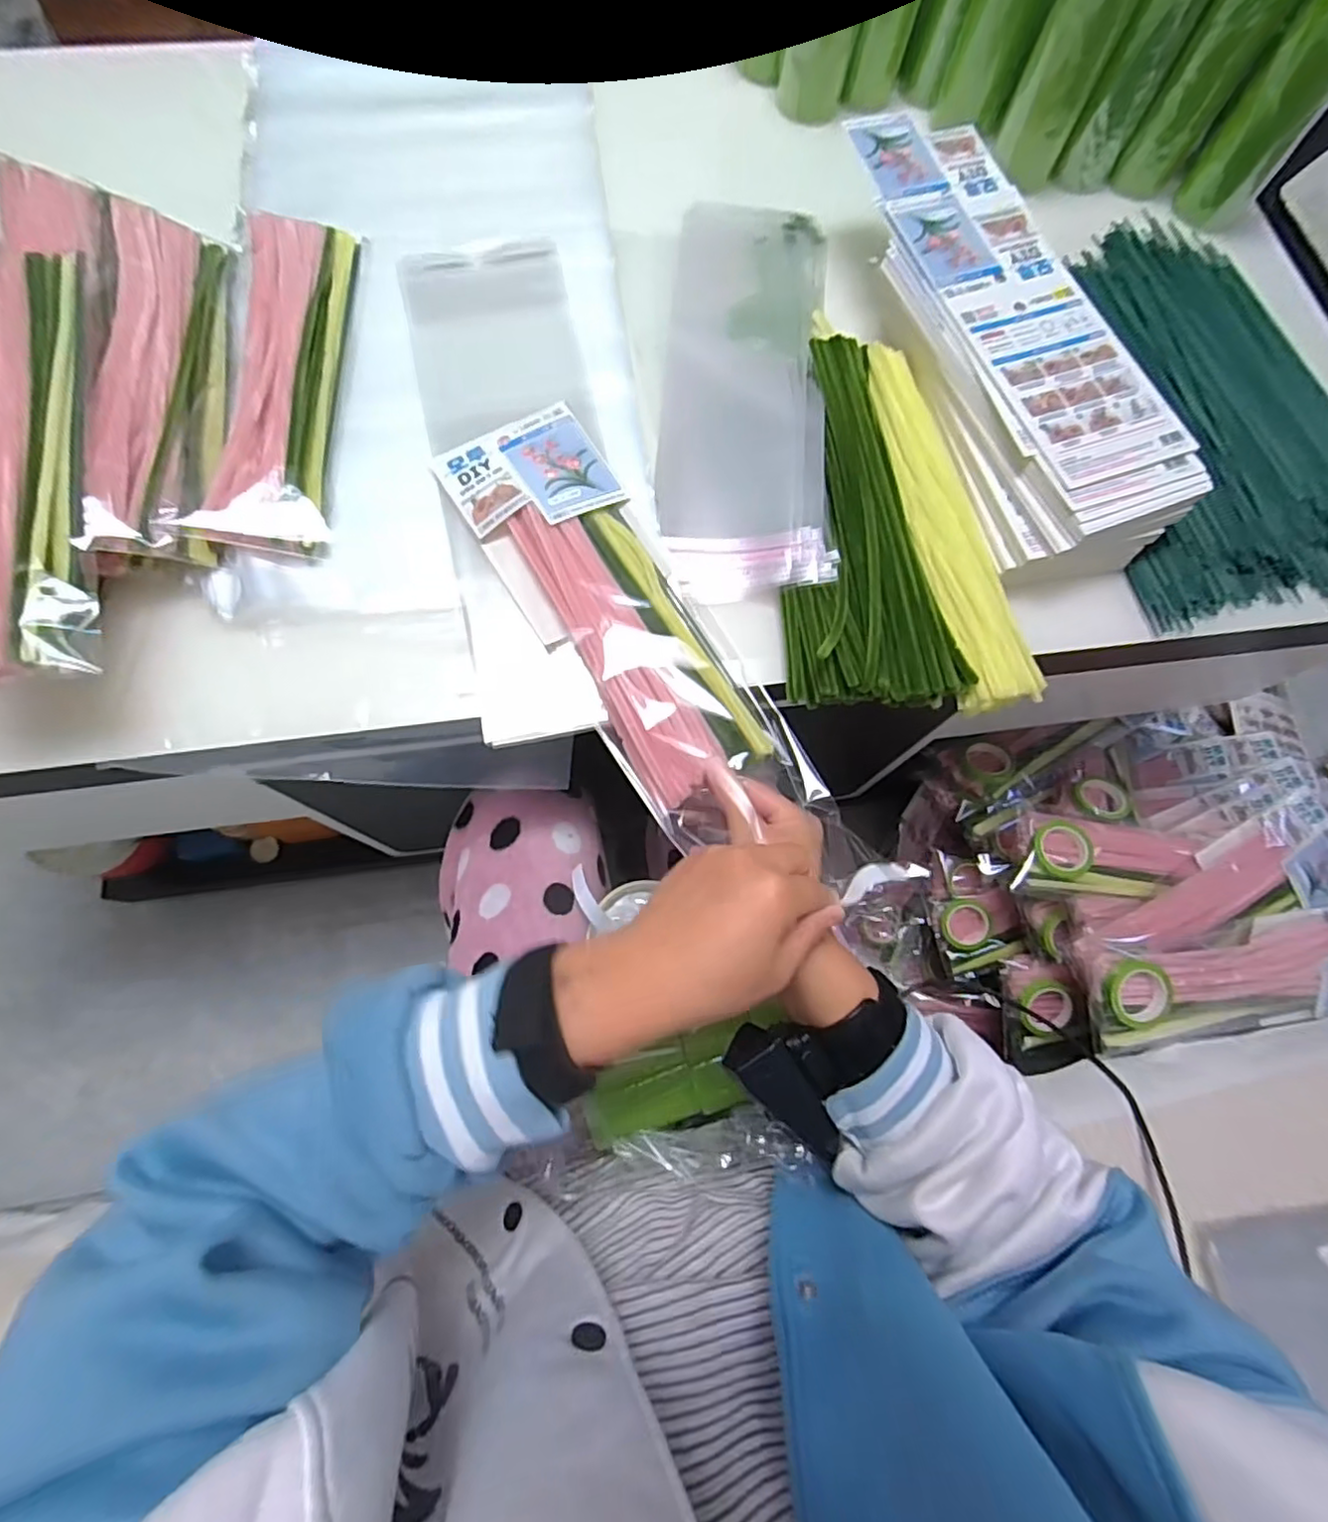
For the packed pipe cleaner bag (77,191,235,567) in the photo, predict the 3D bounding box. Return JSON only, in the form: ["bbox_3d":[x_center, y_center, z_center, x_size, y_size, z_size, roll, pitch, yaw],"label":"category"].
[{"bbox_3d":[-0.352,-0.280,0.447,0.070,0.026,0.304,-12,73,-6],"label":"packed pipe cleaner bag"}]

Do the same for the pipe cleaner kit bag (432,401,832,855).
[{"bbox_3d":[-0.033,-0.105,0.436,0.105,0.031,0.341,-30,75,-11],"label":"pipe cleaner kit bag"}]

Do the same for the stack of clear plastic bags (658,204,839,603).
[{"bbox_3d":[0.067,-0.311,0.514,0.124,0.018,0.420,2,69,7],"label":"stack of clear plastic bags"}]

